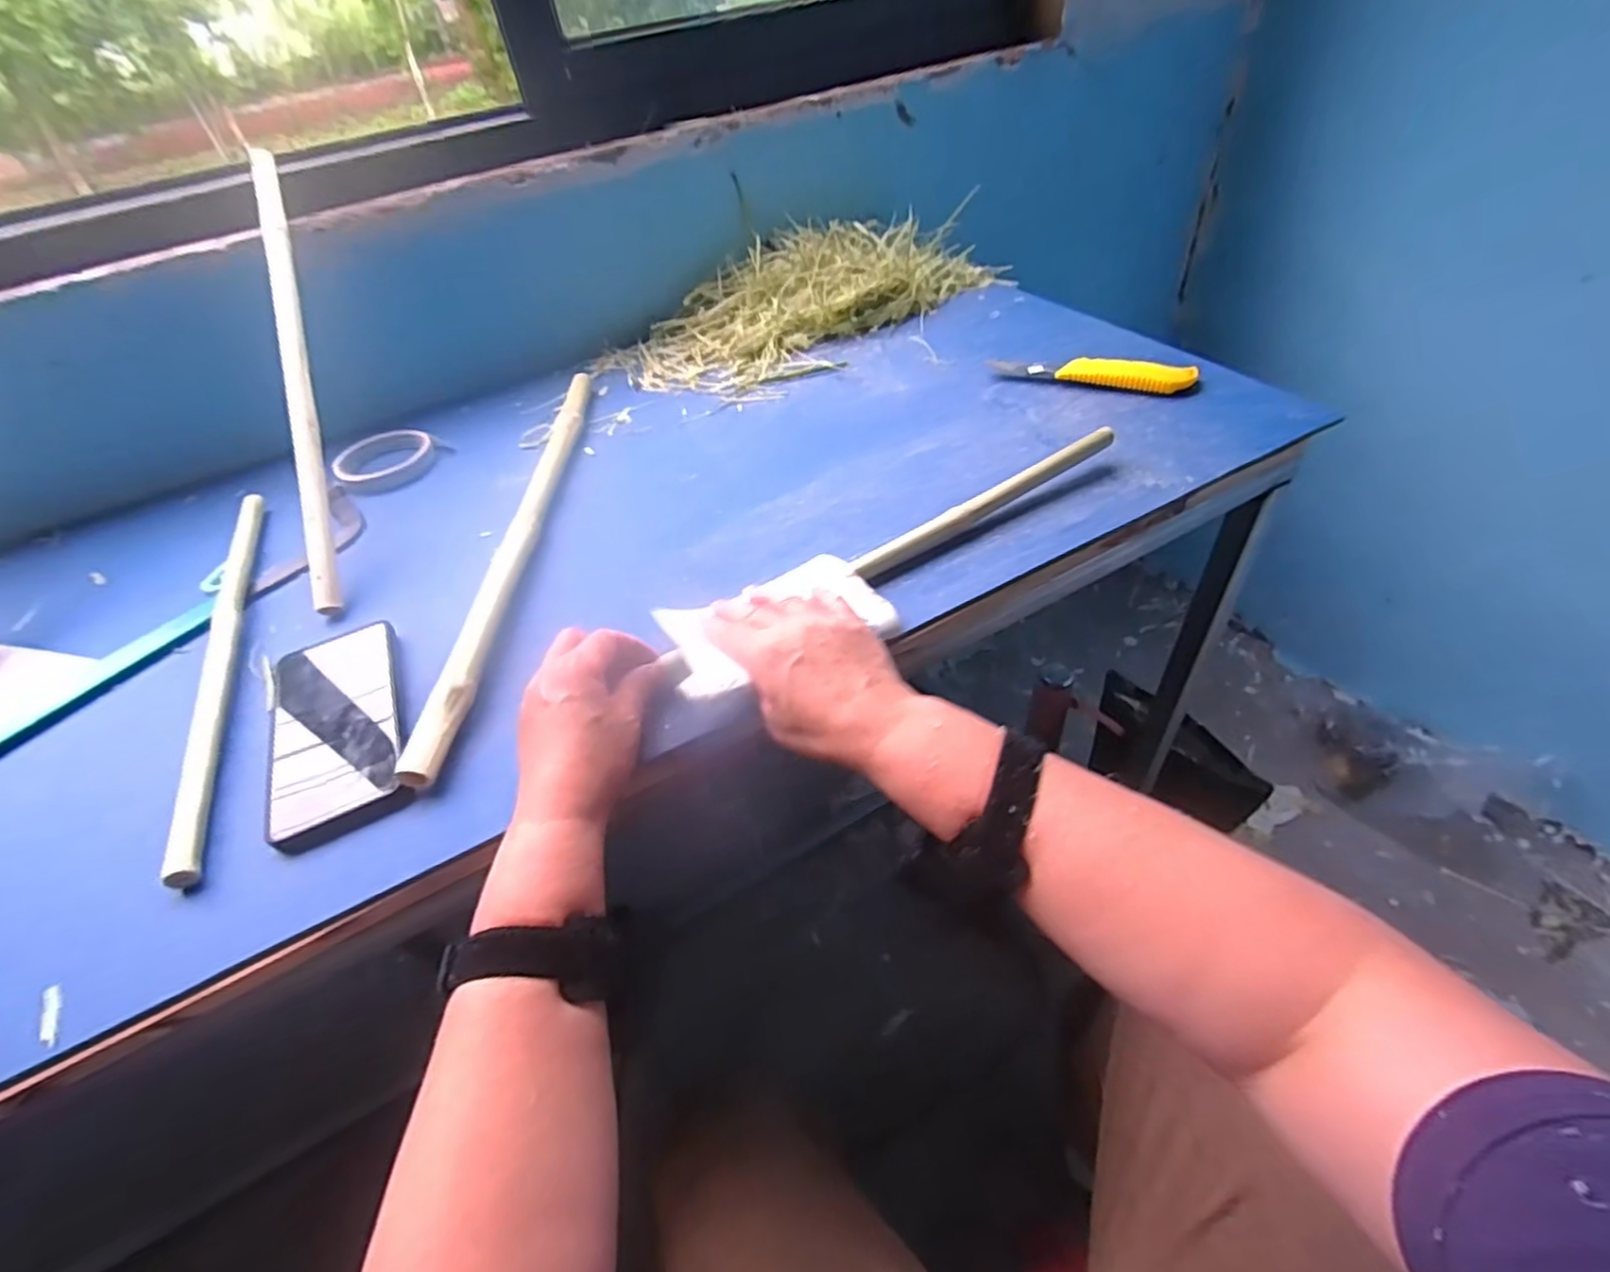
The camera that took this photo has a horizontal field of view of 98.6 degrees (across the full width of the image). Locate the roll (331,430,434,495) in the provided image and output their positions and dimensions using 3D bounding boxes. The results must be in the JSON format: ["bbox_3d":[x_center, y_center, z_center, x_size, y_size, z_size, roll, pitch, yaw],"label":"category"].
[{"bbox_3d":[-0.412,-0.172,0.681,0.090,0.021,0.090,-4,47,4],"label":"roll"}]

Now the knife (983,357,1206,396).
[{"bbox_3d":[0.273,-0.254,0.664,0.185,0.019,0.037,11,50,17],"label":"knife"}]

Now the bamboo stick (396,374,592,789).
[{"bbox_3d":[-0.229,-0.097,0.572,0.026,0.020,0.489,-5,47,3],"label":"bamboo stick"}]

